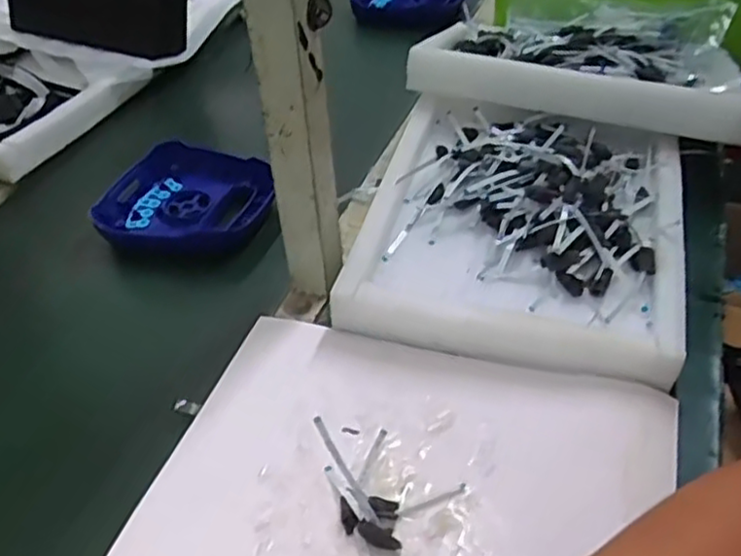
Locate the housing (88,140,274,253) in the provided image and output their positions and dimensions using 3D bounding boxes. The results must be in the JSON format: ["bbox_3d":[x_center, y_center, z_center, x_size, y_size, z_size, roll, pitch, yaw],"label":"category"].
[{"bbox_3d":[-0.193,-0.087,0.771,0.195,0.041,0.159,6,44,10],"label":"housing"}]

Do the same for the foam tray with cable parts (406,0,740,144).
[{"bbox_3d":[0.251,-0.279,0.828,0.343,0.068,0.302,10,45,14],"label":"foam tray with cable parts"}]

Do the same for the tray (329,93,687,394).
[{"bbox_3d":[0.144,-0.053,0.675,0.288,0.072,0.305,9,45,14],"label":"tray"}]

